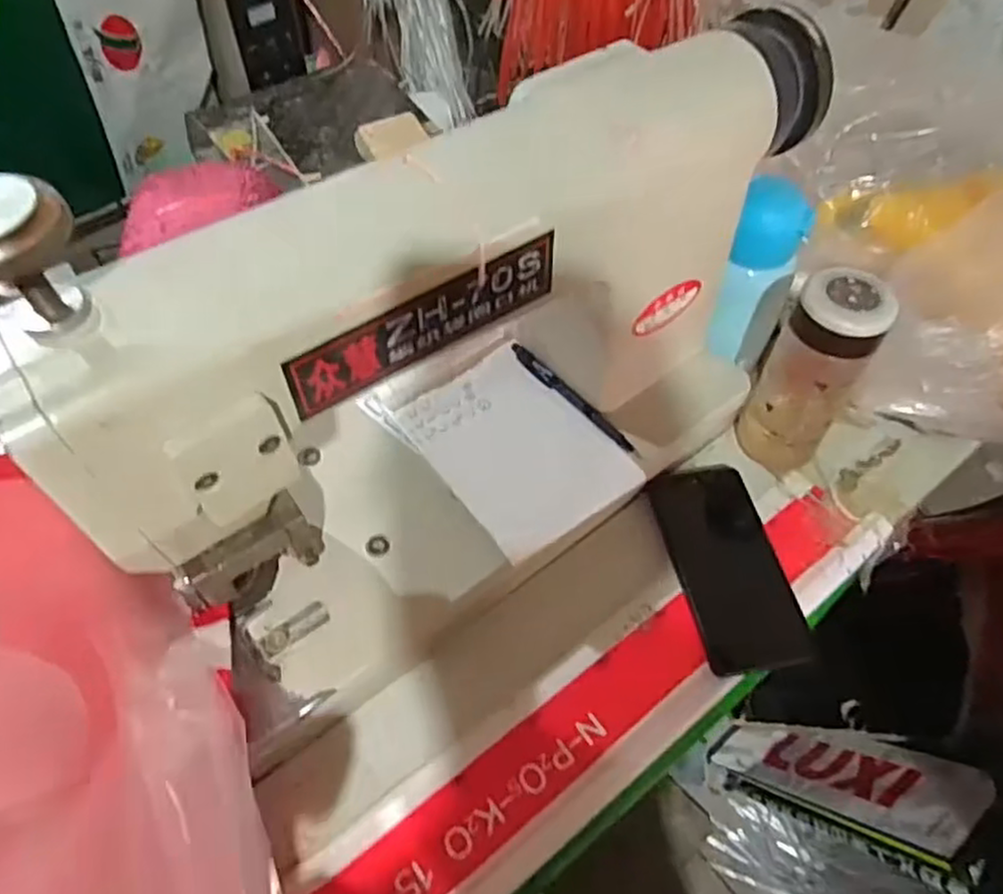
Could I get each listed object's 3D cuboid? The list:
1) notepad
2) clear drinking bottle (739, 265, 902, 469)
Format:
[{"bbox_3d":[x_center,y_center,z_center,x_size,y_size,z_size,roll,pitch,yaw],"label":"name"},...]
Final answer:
[{"bbox_3d":[0.002,-0.008,0.564,0.126,0.015,0.186,-35,62,-22],"label":"notepad"},{"bbox_3d":[0.244,-0.056,0.562,0.056,0.169,0.065,-38,63,-24],"label":"clear drinking bottle"}]

